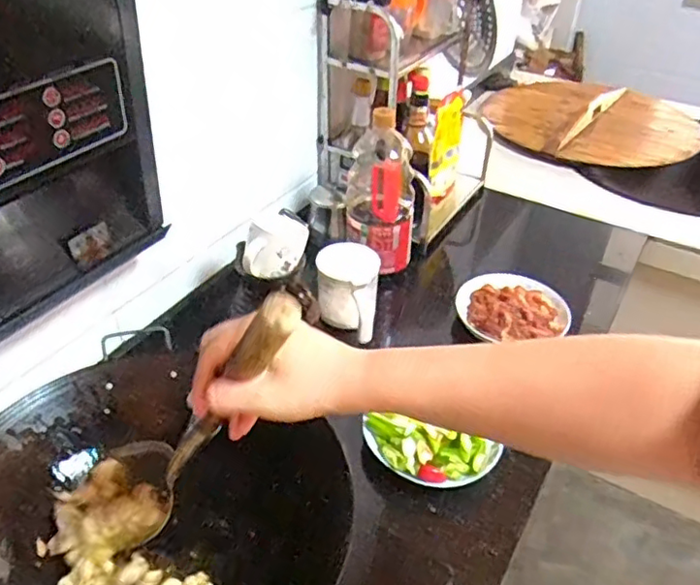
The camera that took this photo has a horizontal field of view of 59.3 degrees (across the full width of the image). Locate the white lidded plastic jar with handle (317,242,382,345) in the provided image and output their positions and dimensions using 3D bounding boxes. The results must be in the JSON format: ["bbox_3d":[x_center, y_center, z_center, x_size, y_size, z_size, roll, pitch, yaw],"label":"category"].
[{"bbox_3d":[-0.004,-0.002,0.972,0.096,0.108,0.112,1,35,-1],"label":"white lidded plastic jar with handle"}]

